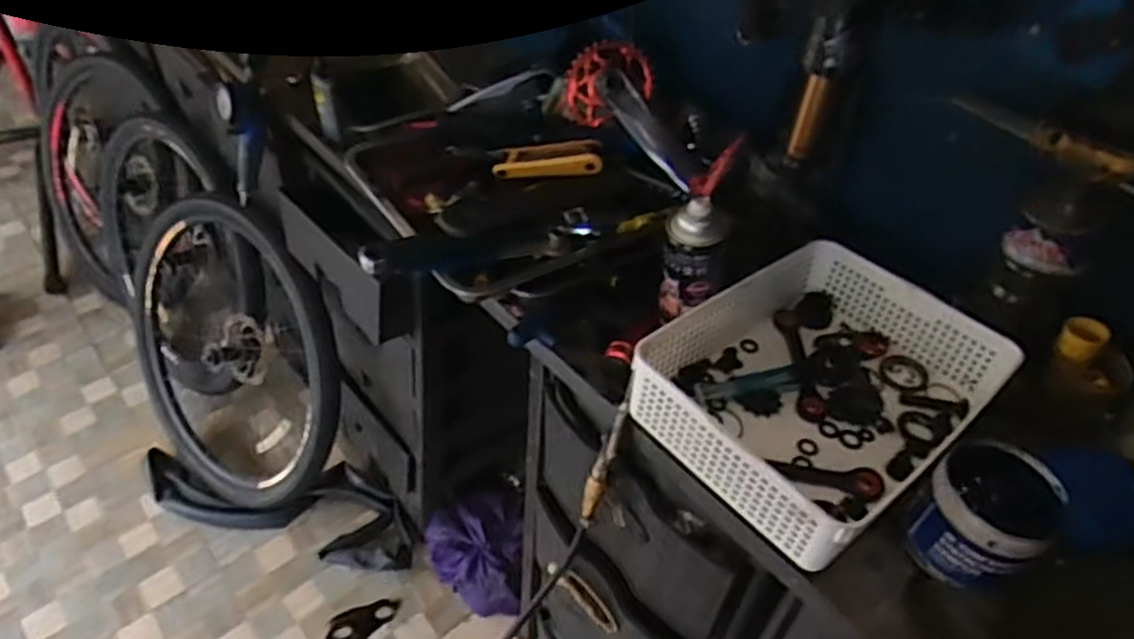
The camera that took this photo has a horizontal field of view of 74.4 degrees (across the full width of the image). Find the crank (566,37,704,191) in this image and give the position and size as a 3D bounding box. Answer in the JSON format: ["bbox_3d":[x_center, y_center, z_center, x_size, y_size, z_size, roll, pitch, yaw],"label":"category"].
[{"bbox_3d":[0.087,-0.254,0.951,0.106,0.058,0.222,-32,80,-32],"label":"crank"}]

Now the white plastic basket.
[{"bbox_3d":[0.250,0.063,0.735,0.325,0.084,0.249,-30,54,-30],"label":"white plastic basket"}]

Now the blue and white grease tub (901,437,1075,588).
[{"bbox_3d":[0.363,0.167,0.649,0.108,0.084,0.094,-30,54,-30],"label":"blue and white grease tub"}]

